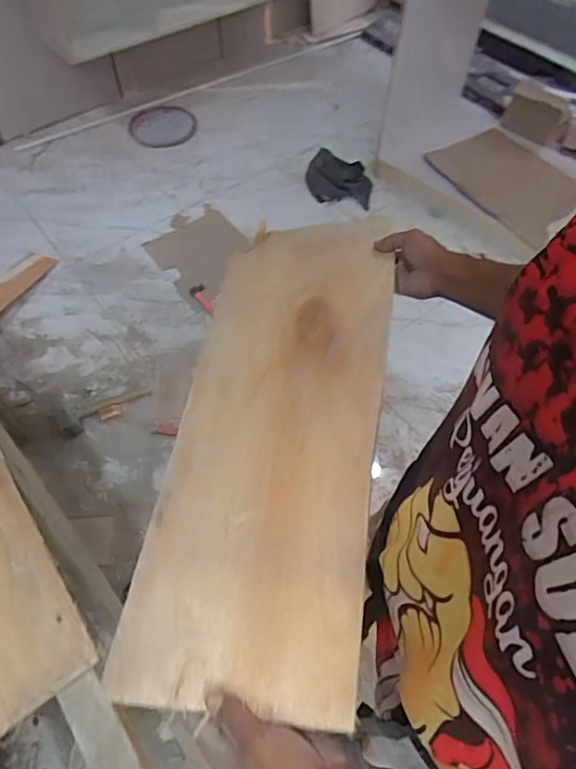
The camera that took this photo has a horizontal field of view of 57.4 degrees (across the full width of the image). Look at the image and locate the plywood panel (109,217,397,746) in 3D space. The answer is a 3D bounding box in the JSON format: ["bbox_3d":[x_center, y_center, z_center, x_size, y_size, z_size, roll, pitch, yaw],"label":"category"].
[{"bbox_3d":[-0.010,0.015,0.605,0.220,0.018,0.610,1,54,14],"label":"plywood panel"}]

